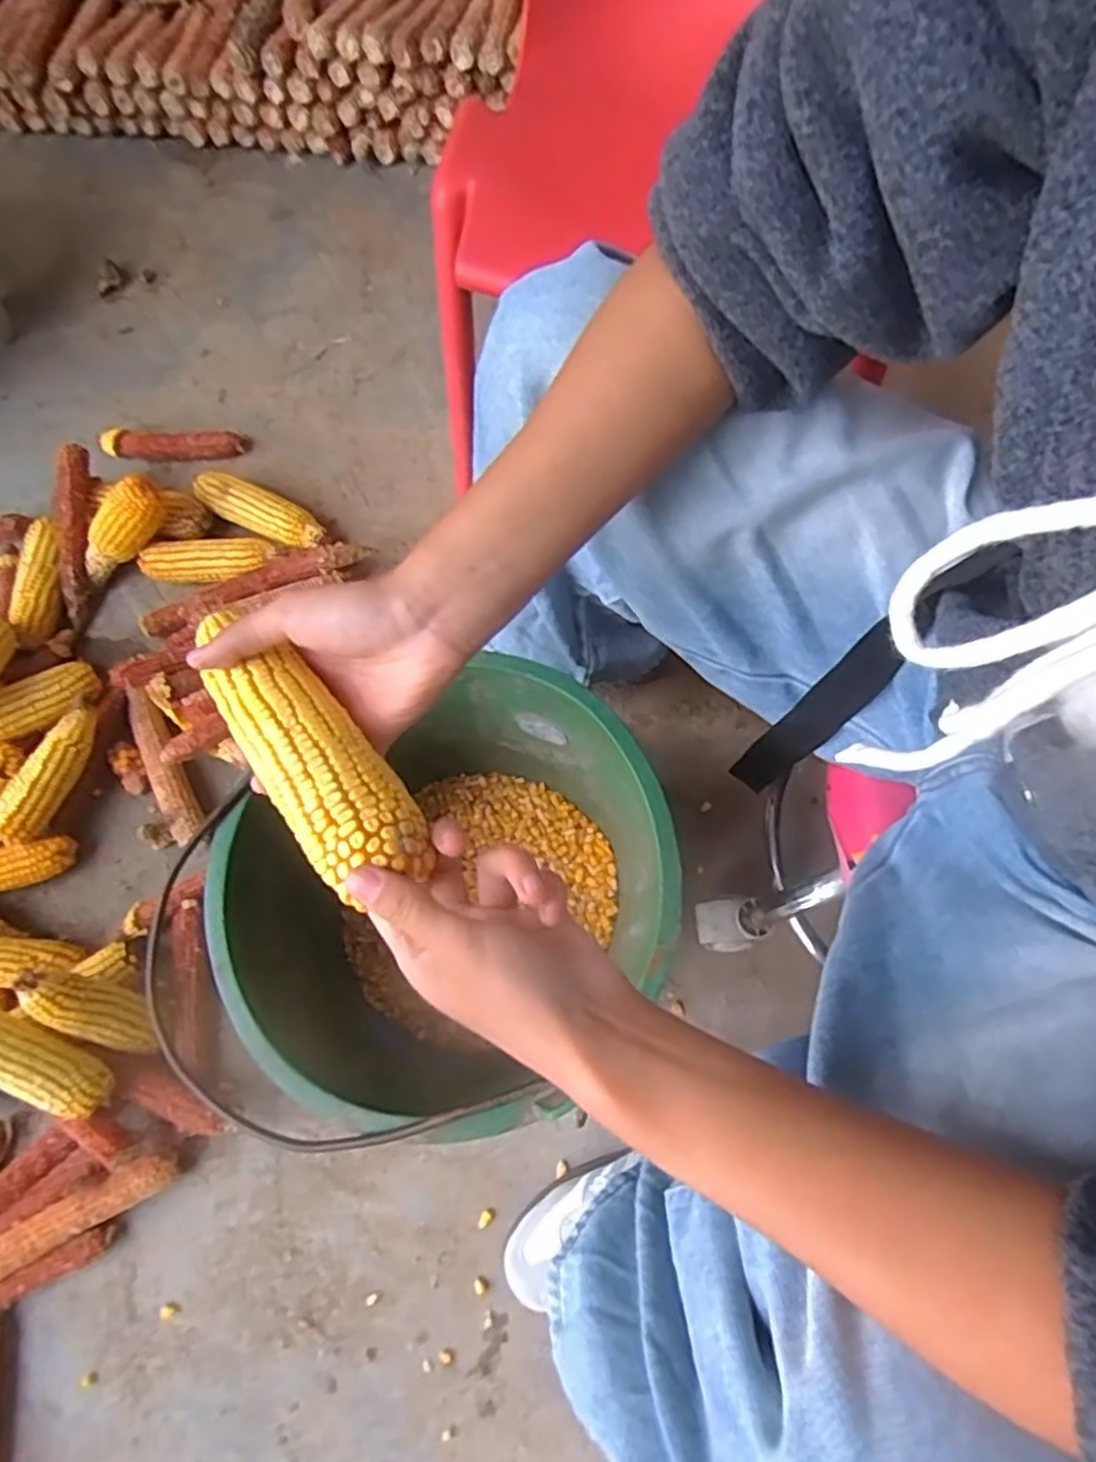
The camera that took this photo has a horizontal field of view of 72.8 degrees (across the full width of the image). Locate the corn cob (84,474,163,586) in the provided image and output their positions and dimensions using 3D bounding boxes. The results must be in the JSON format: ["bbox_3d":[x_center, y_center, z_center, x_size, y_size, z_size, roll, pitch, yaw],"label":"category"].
[{"bbox_3d":[-0.468,-0.217,0.812,0.144,0.041,0.044,-40,73,26],"label":"corn cob"}]

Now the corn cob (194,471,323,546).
[{"bbox_3d":[-0.324,-0.249,0.843,0.153,0.039,0.045,26,75,9],"label":"corn cob"}]

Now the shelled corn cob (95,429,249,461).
[{"bbox_3d":[-0.453,-0.347,0.897,0.166,0.033,0.025,-3,73,1],"label":"shelled corn cob"}]

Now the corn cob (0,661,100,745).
[{"bbox_3d":[-0.525,-0.022,0.740,0.147,0.043,0.047,-36,74,-30],"label":"corn cob"}]

